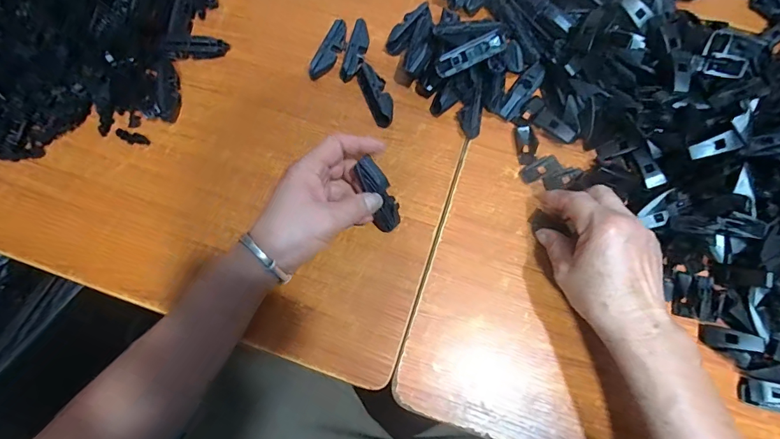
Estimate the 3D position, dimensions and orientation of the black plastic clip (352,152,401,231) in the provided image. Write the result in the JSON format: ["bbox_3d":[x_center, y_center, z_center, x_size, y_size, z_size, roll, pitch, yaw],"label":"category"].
[{"bbox_3d":[-0.010,-0.021,0.370,0.024,0.019,0.072,-26,114,-9],"label":"black plastic clip"}]

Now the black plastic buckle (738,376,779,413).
[{"bbox_3d":[0.322,0.148,0.336,0.044,0.018,0.022,12,72,4],"label":"black plastic buckle"}]

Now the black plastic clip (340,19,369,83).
[{"bbox_3d":[-0.036,-0.184,0.438,0.021,0.017,0.069,14,72,4],"label":"black plastic clip"}]

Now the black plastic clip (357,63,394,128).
[{"bbox_3d":[-0.014,-0.135,0.425,0.025,0.021,0.072,-20,72,-7],"label":"black plastic clip"}]

